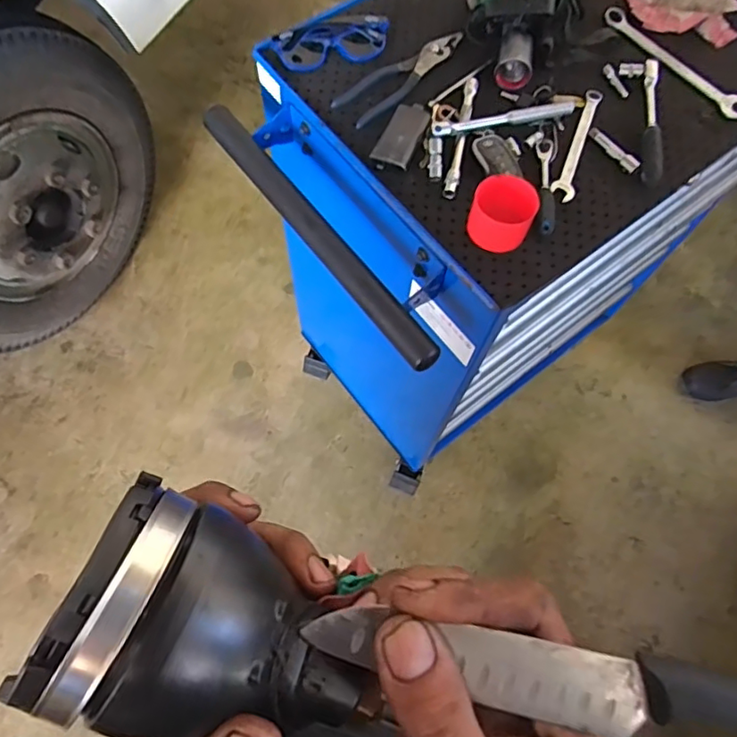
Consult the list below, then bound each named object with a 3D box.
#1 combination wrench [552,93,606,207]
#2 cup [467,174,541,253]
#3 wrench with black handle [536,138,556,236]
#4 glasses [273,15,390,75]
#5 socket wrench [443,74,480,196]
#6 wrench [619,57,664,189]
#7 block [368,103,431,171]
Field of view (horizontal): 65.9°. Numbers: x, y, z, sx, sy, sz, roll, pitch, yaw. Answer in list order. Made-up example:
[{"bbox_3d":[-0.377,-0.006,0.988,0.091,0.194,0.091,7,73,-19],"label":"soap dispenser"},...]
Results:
[{"bbox_3d":[0.253,-0.272,0.685,0.026,0.008,0.176,20,68,7],"label":"combination wrench"},{"bbox_3d":[0.143,-0.164,0.613,0.068,0.049,0.065,23,69,8],"label":"cup"},{"bbox_3d":[0.201,-0.210,0.644,0.021,0.019,0.139,8,67,2],"label":"wrench with black handle"},{"bbox_3d":[-0.046,-0.411,0.717,0.138,0.035,0.064,-14,68,-7],"label":"glasses"},{"bbox_3d":[0.110,-0.274,0.671,0.016,0.019,0.169,13,67,4],"label":"socket wrench"},{"bbox_3d":[0.333,-0.301,0.691,0.040,0.018,0.199,8,67,2],"label":"wrench"},{"bbox_3d":[0.041,-0.276,0.666,0.044,0.010,0.100,22,68,8],"label":"block"}]

